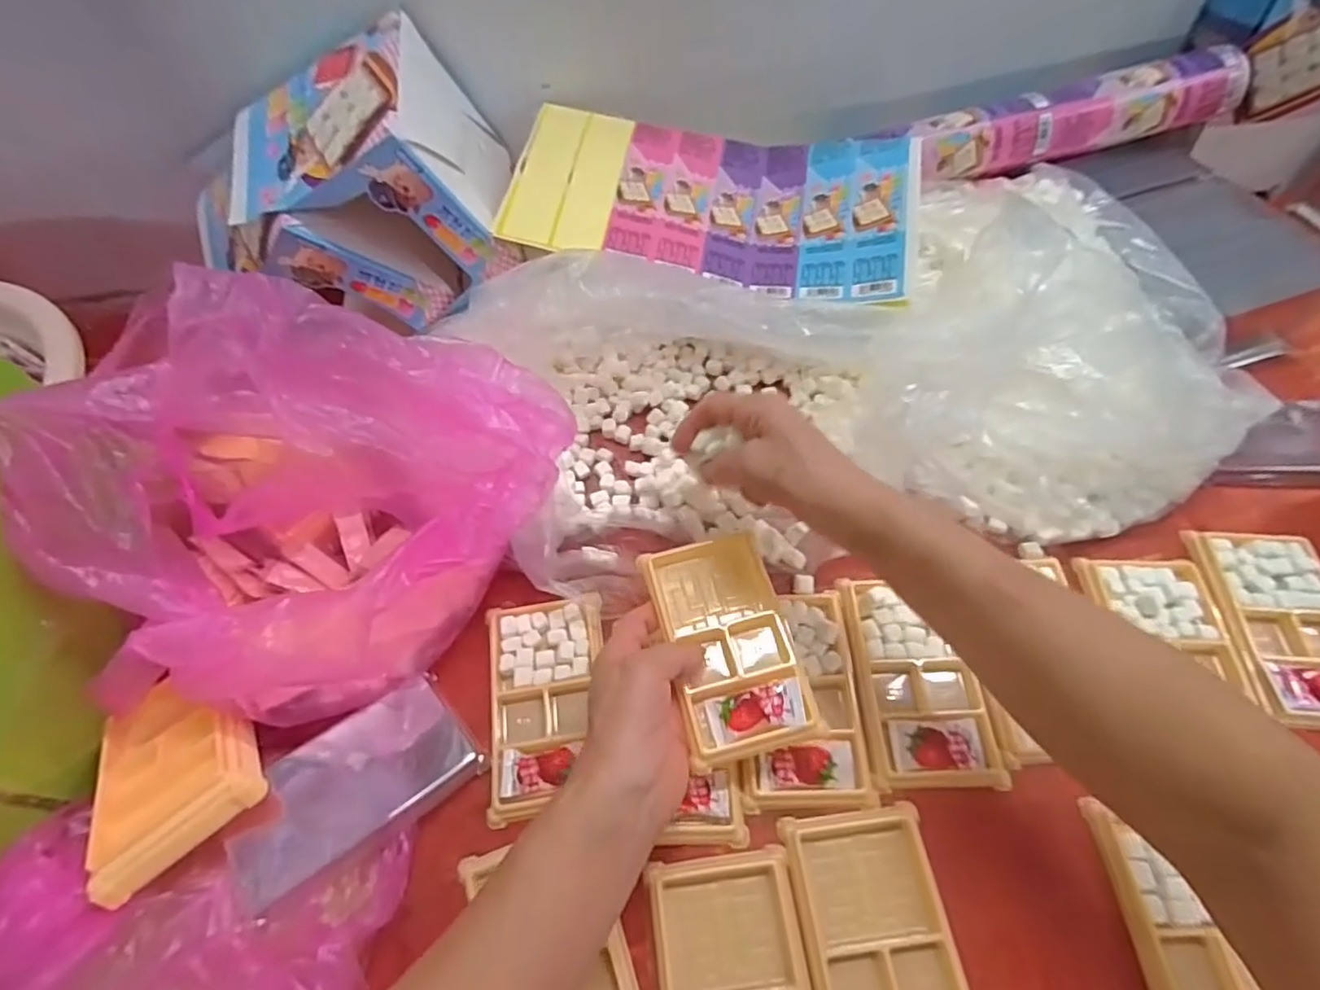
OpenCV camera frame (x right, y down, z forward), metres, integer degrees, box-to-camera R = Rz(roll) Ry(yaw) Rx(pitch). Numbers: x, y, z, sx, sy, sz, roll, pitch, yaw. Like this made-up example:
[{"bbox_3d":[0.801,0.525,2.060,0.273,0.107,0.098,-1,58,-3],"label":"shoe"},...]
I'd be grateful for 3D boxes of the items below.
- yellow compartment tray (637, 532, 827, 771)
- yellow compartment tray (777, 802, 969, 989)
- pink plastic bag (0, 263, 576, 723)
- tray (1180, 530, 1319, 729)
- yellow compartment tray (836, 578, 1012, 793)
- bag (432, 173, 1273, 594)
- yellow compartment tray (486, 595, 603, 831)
[{"bbox_3d":[0.042,0.091,0.390,0.075,0.027,0.133,-14,61,-6],"label":"yellow compartment tray"},{"bbox_3d":[0.118,0.241,0.328,0.078,0.019,0.135,-7,57,-1],"label":"yellow compartment tray"},{"bbox_3d":[-0.220,0.008,0.389,0.308,0.167,0.222,2,58,1],"label":"pink plastic bag"},{"bbox_3d":[0.416,0.083,0.414,0.079,0.017,0.132,3,58,6],"label":"tray"},{"bbox_3d":[0.168,0.116,0.406,0.078,0.012,0.130,-2,57,2],"label":"yellow compartment tray"},{"bbox_3d":[0.141,-0.105,0.463,0.520,0.137,0.280,-10,57,-3],"label":"bag"},{"bbox_3d":[-0.074,0.132,0.409,0.074,0.011,0.133,-8,57,-1],"label":"yellow compartment tray"}]

